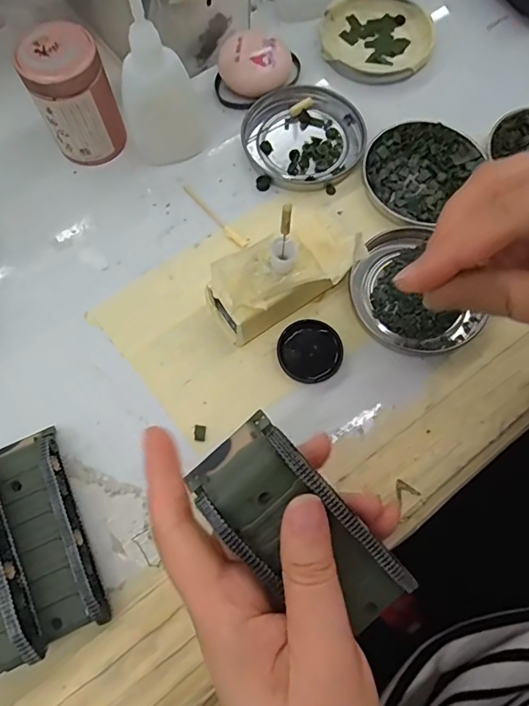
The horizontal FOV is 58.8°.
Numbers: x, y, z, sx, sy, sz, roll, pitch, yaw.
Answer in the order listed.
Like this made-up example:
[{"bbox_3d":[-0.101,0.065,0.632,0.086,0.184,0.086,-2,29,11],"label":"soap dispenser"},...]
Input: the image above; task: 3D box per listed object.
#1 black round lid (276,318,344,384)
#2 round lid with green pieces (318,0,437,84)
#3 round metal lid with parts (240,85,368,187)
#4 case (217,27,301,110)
[{"bbox_3d":[0.025,-0.001,0.264,0.035,0.007,0.035,0,72,0],"label":"black round lid"},{"bbox_3d":[0.081,-0.228,0.339,0.079,0.011,0.079,0,72,0],"label":"round lid with green pieces"},{"bbox_3d":[0.026,-0.144,0.311,0.077,0.008,0.073,0,72,0],"label":"round metal lid with parts"},{"bbox_3d":[-0.004,-0.192,0.319,0.056,0.023,0.044,0,72,0],"label":"case"}]

